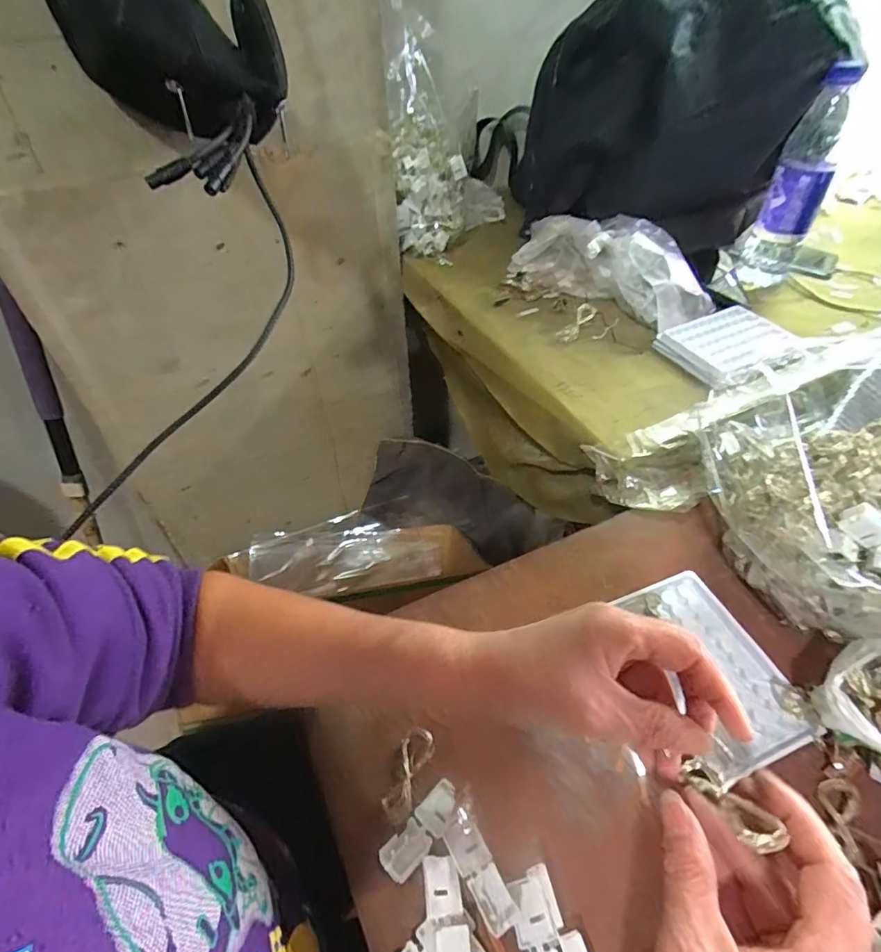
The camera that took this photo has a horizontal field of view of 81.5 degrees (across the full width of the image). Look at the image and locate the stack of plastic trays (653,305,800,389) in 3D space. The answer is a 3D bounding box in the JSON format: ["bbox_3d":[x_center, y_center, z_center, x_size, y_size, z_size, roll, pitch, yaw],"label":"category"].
[{"bbox_3d":[0.321,-0.149,0.575,0.136,0.017,0.093,-22,51,-19],"label":"stack of plastic trays"}]

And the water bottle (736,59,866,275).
[{"bbox_3d":[0.445,-0.362,0.634,0.063,0.225,0.060,25,52,22],"label":"water bottle"}]

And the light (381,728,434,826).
[{"bbox_3d":[-0.020,0.183,0.314,0.020,0.008,0.053,15,49,15],"label":"light"}]

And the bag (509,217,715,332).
[{"bbox_3d":[0.198,-0.260,0.627,0.258,0.079,0.105,30,54,26],"label":"bag"}]

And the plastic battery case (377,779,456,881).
[{"bbox_3d":[-0.010,0.202,0.293,0.020,0.012,0.054,35,56,29],"label":"plastic battery case"}]

